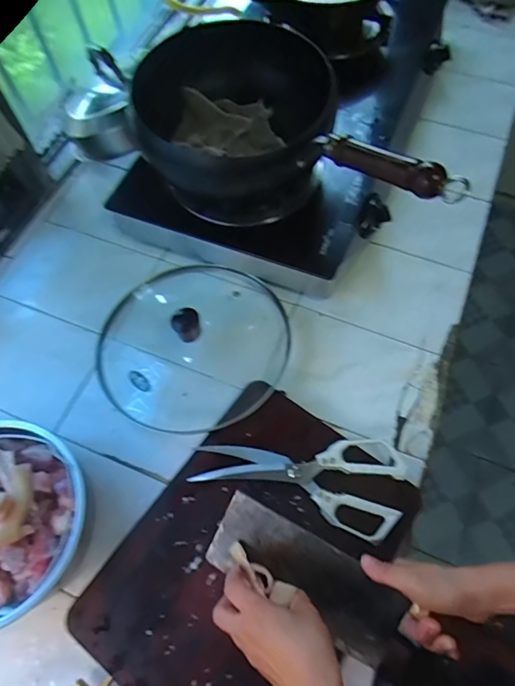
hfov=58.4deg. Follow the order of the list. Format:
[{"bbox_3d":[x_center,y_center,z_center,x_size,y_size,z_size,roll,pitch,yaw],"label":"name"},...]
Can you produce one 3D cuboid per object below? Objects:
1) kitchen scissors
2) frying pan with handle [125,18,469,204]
[{"bbox_3d":[0.050,0.152,0.538,0.231,0.008,0.109,9,66,6],"label":"kitchen scissors"},{"bbox_3d":[0.017,-0.252,0.560,0.235,0.130,0.439,-38,56,-15],"label":"frying pan with handle"}]

